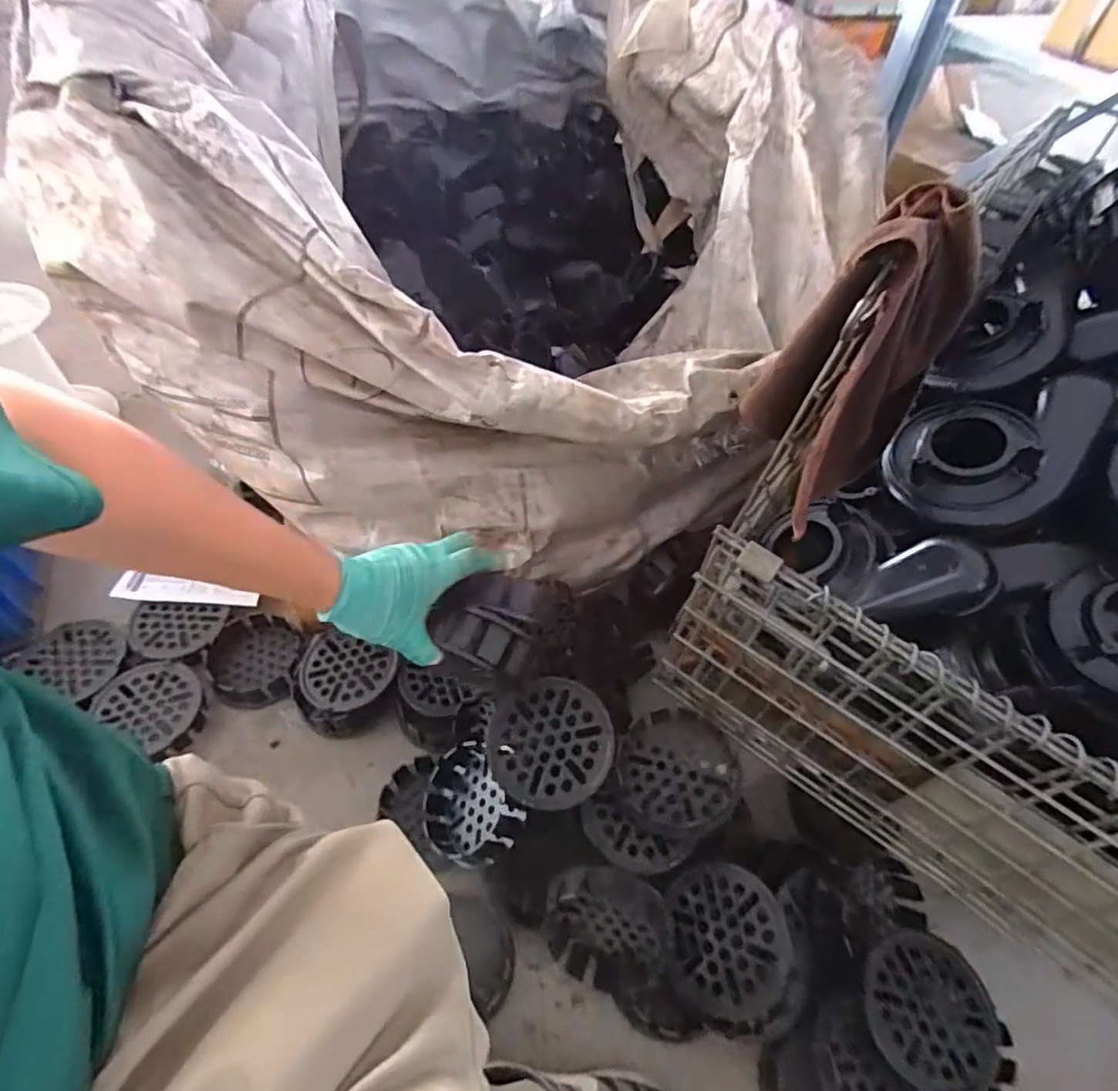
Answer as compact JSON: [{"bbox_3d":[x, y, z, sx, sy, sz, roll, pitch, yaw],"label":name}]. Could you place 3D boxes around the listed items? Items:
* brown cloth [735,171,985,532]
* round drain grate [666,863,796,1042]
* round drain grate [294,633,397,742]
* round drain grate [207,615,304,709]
[{"bbox_3d":[0.223,-0.149,0.455,0.106,0.211,0.105,33,56,21],"label":"brown cloth"},{"bbox_3d":[0.185,0.423,0.638,0.120,0.050,0.147,-4,61,27],"label":"round drain grate"},{"bbox_3d":[-0.295,0.190,0.840,0.136,0.050,0.134,2,51,-3],"label":"round drain grate"},{"bbox_3d":[-0.440,0.170,0.875,0.123,0.038,0.135,2,51,-3],"label":"round drain grate"}]

